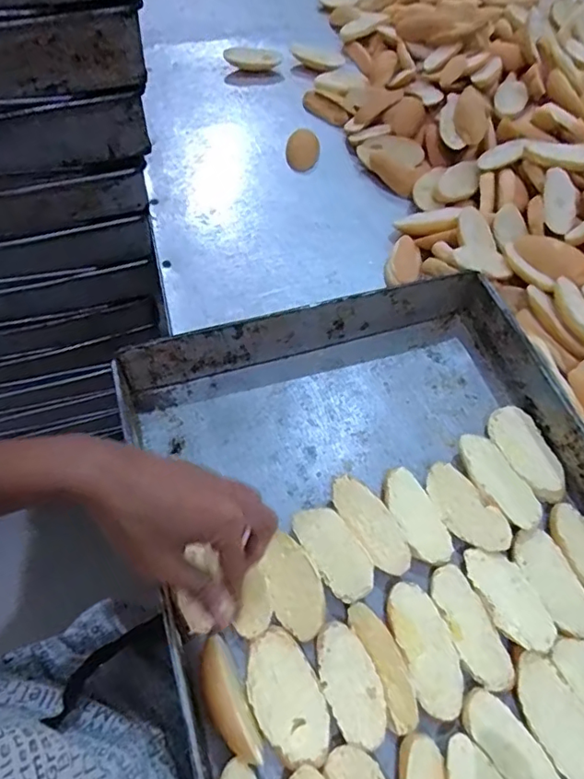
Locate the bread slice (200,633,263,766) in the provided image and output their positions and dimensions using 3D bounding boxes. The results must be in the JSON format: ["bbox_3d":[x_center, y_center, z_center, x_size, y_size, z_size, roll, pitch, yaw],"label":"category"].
[{"bbox_3d":[-0.044,0.211,0.369,0.025,0.022,0.080,-20,61,-14],"label":"bread slice"}]

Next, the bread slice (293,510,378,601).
[{"bbox_3d":[0.034,0.132,0.440,0.040,0.023,0.078,-27,63,-18],"label":"bread slice"}]

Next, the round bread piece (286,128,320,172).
[{"bbox_3d":[0.014,-0.323,0.738,0.044,0.023,0.058,7,57,0],"label":"round bread piece"}]

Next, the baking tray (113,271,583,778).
[{"bbox_3d":[0.114,0.192,0.383,0.355,0.062,0.613,-15,60,-12],"label":"baking tray"}]

